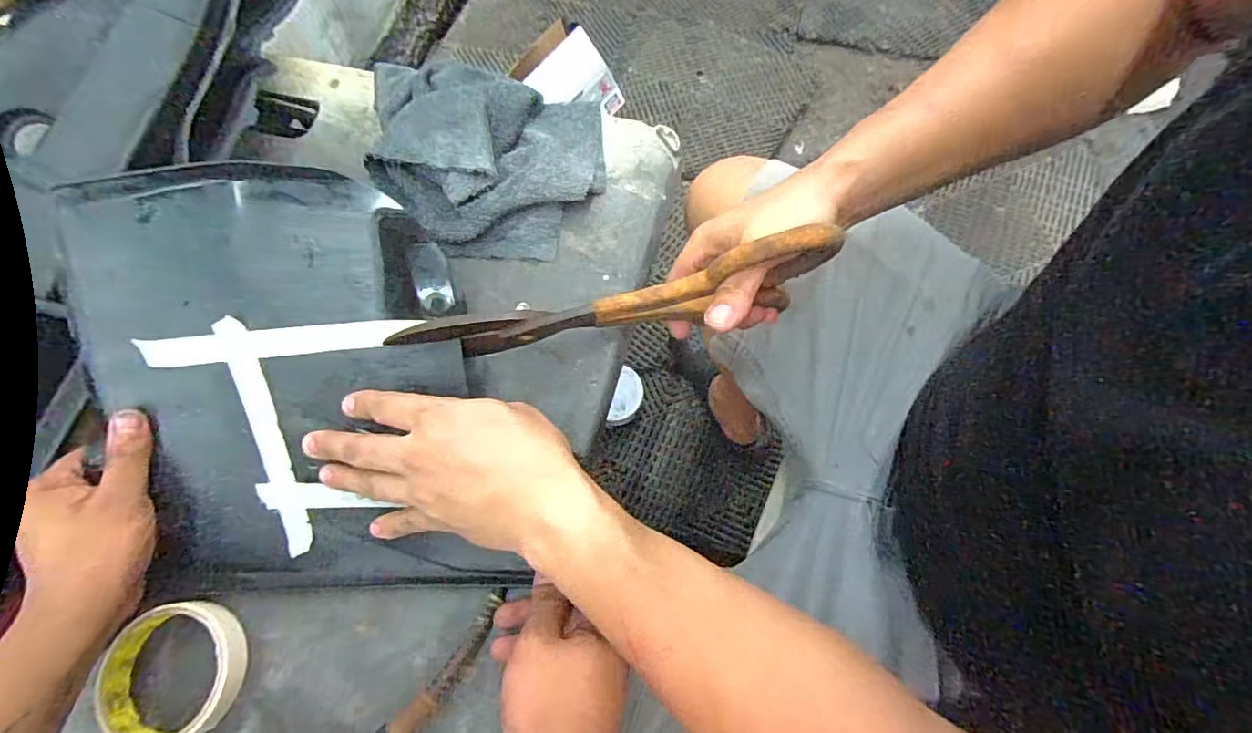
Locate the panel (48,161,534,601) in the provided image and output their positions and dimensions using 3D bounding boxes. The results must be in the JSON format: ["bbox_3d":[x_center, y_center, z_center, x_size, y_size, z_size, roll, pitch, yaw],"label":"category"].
[{"bbox_3d":[-0.221,0.015,0.360,0.234,0.028,0.292,-9,95,-5],"label":"panel"}]

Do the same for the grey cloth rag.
[{"bbox_3d":[-0.130,-0.184,0.452,0.220,0.043,0.175,12,74,5],"label":"grey cloth rag"}]

